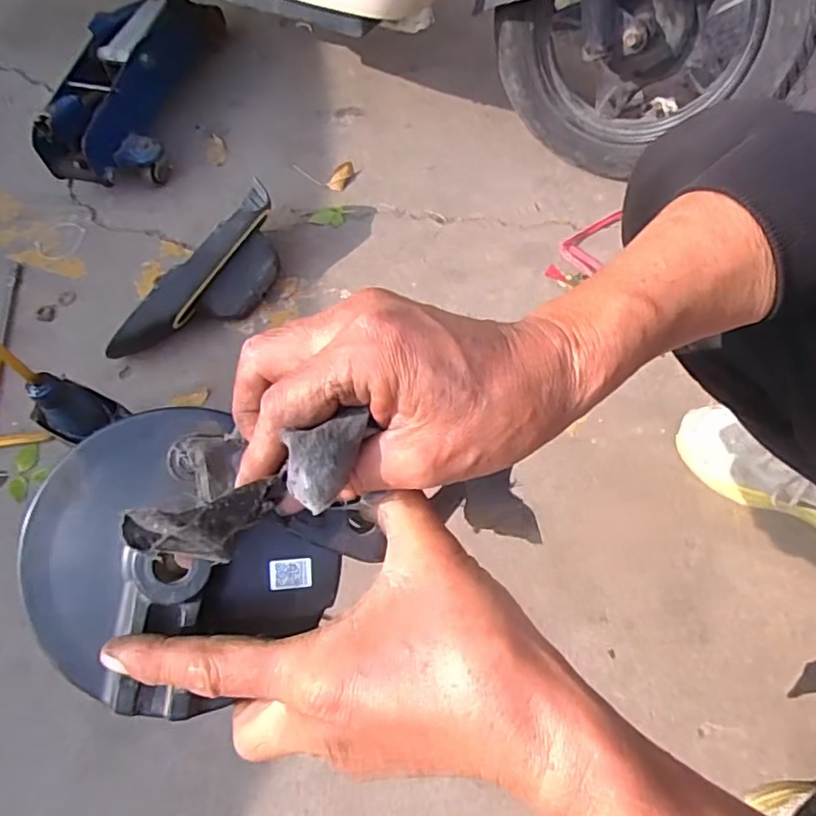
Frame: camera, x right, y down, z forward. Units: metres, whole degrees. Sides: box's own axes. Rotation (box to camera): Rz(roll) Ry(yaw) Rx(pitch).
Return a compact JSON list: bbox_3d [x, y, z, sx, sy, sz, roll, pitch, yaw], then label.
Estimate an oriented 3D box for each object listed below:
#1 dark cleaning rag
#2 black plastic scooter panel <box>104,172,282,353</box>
[{"bbox_3d":[-0.055,0.033,0.220,0.095,0.026,0.030,-27,67,-8],"label":"dark cleaning rag"},{"bbox_3d":[-0.249,-0.156,0.763,0.094,0.097,0.279,30,71,16],"label":"black plastic scooter panel"}]

